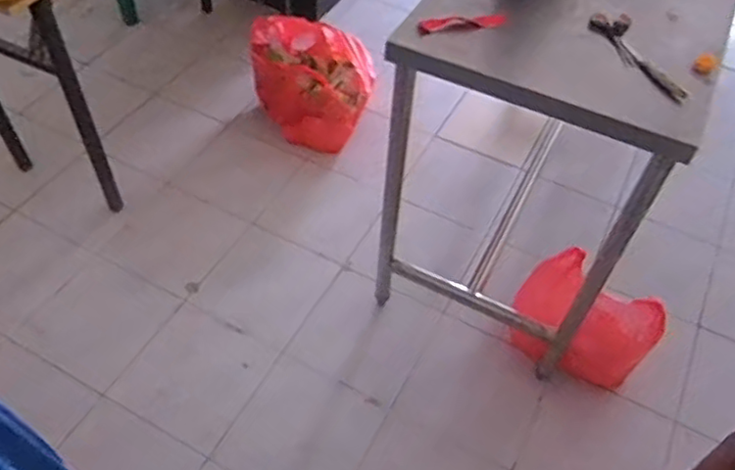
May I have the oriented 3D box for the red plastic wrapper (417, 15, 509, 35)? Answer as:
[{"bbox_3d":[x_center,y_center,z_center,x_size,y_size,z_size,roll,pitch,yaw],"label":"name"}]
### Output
[{"bbox_3d":[0.161,-0.358,1.068,0.162,0.020,0.033,-10,52,-11],"label":"red plastic wrapper"}]

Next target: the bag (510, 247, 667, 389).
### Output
[{"bbox_3d":[0.480,0.196,1.396,0.301,0.288,0.140,26,54,17],"label":"bag"}]

